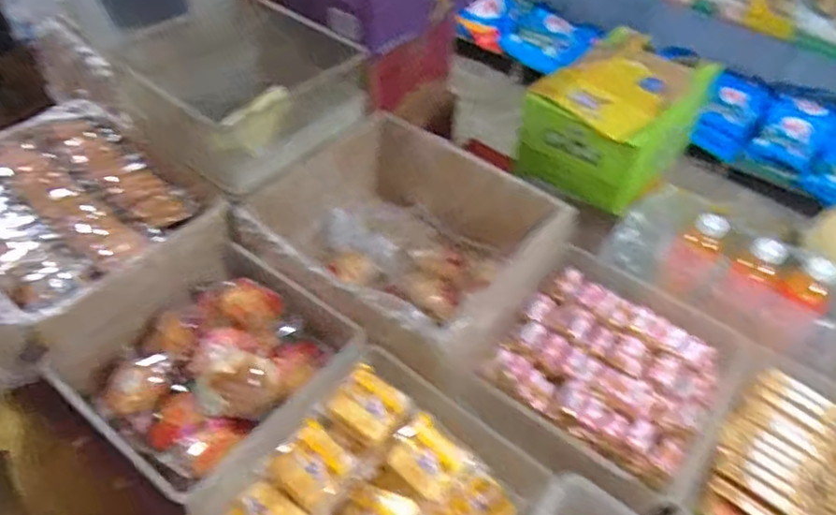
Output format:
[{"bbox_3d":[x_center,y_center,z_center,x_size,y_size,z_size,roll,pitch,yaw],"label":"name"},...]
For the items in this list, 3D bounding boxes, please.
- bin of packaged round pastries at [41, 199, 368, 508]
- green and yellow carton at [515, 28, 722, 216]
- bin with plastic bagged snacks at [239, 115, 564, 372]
[{"bbox_3d":[-0.280,0.126,0.834,0.318,0.123,0.300,33,54,24],"label":"bin of packaged round pastries"},{"bbox_3d":[0.400,-0.285,1.306,0.260,0.190,0.379,31,53,23],"label":"green and yellow carton"},{"bbox_3d":[-0.030,-0.013,0.998,0.415,0.179,0.354,26,51,19],"label":"bin with plastic bagged snacks"}]

